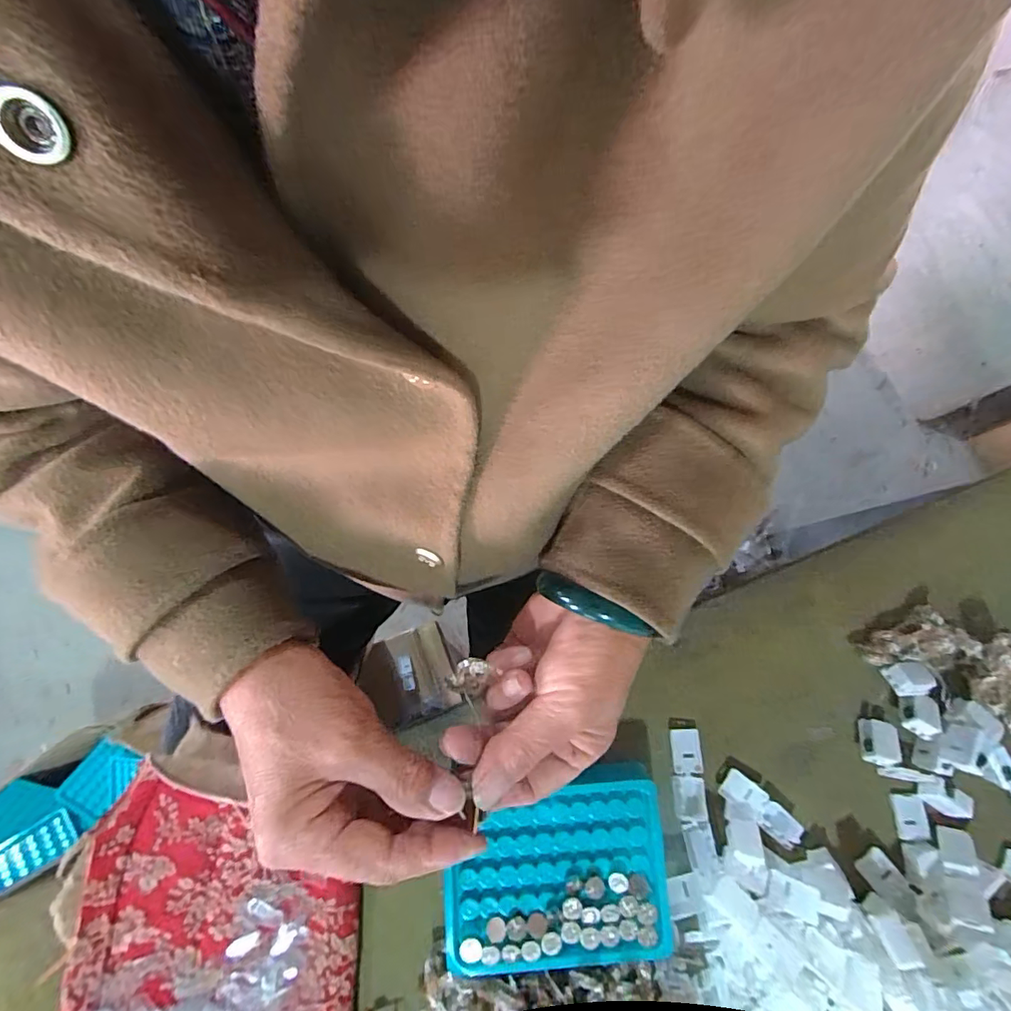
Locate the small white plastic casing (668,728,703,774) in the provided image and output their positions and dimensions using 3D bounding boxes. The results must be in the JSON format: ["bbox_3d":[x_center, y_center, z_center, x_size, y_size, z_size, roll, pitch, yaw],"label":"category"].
[{"bbox_3d":[0.121,0.165,0.332,0.019,0.004,0.028,-6,73,14],"label":"small white plastic casing"}]

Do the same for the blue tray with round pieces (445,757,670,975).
[{"bbox_3d":[0.030,0.217,0.304,0.127,0.036,0.096,-1,77,-2],"label":"blue tray with round pieces"}]

